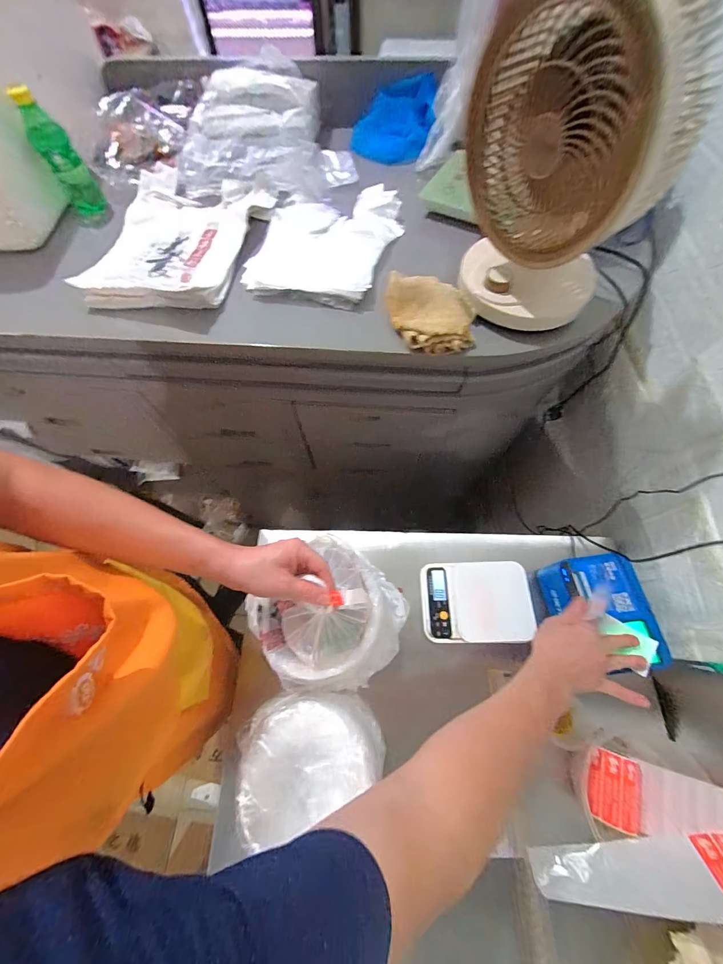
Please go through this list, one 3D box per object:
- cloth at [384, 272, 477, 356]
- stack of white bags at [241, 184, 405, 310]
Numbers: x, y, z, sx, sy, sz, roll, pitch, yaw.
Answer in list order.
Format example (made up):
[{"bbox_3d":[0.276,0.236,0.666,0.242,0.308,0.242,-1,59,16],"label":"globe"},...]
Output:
[{"bbox_3d":[0.102,-0.253,0.515,0.136,0.037,0.129,6,67,4],"label":"cloth"},{"bbox_3d":[-0.064,-0.424,0.601,0.224,0.031,0.283,10,68,6],"label":"stack of white bags"}]

